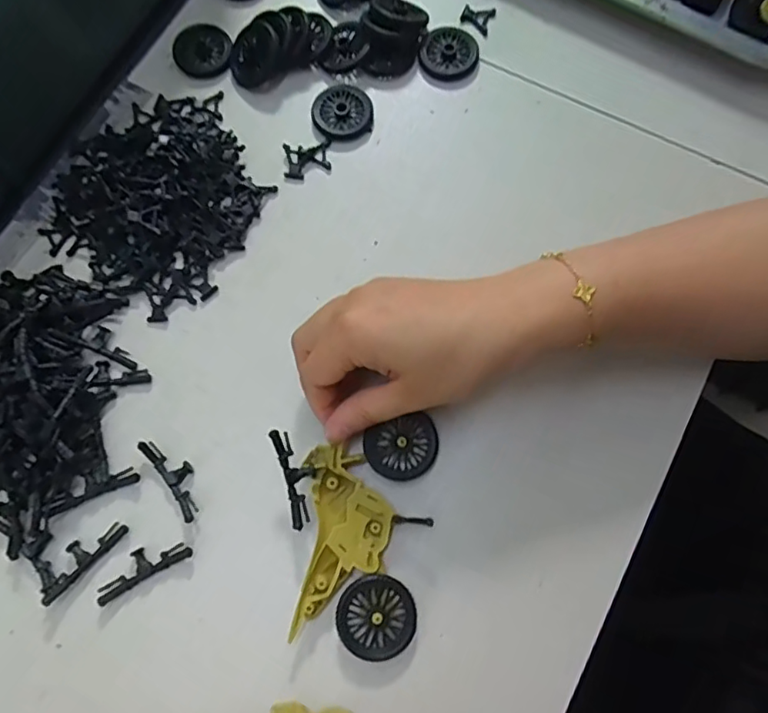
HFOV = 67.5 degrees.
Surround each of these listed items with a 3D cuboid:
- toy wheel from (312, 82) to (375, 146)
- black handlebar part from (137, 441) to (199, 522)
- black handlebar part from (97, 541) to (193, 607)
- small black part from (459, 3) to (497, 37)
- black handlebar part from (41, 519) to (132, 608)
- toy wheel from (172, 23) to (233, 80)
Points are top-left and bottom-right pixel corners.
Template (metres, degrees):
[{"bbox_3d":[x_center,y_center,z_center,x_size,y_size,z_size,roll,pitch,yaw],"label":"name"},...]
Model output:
[{"bbox_3d":[-0.026,-0.151,0.355,0.036,0.005,0.038,2,73,1],"label":"toy wheel"},{"bbox_3d":[-0.108,0.061,0.298,0.016,0.007,0.047,-35,76,-9],"label":"black handlebar part"},{"bbox_3d":[-0.121,0.104,0.286,0.047,0.004,0.016,-29,75,-7],"label":"black handlebar part"},{"bbox_3d":[0.061,-0.224,0.380,0.021,0.004,0.021,22,75,7],"label":"small black part"},{"bbox_3d":[-0.153,0.100,0.287,0.016,0.005,0.047,41,78,12],"label":"black handlebar part"},{"bbox_3d":[-0.118,-0.199,0.375,0.037,0.006,0.038,0,73,1],"label":"toy wheel"}]

